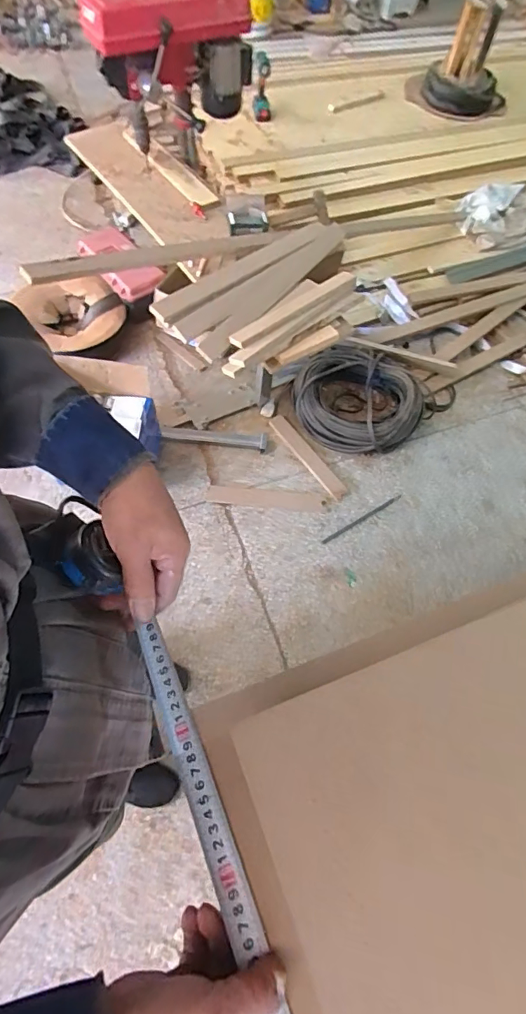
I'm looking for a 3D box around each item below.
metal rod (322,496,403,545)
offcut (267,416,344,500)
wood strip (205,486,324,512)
[{"bbox_3d":[0.333,0.038,1.589,0.328,0.010,0.017,-29,69,-17],"label":"metal rod"},{"bbox_3d":[0.159,-0.175,1.684,0.065,0.021,0.384,-32,69,-18],"label":"offcut"},{"bbox_3d":[0.005,-0.026,1.594,0.377,0.009,0.063,6,63,-1],"label":"wood strip"}]

